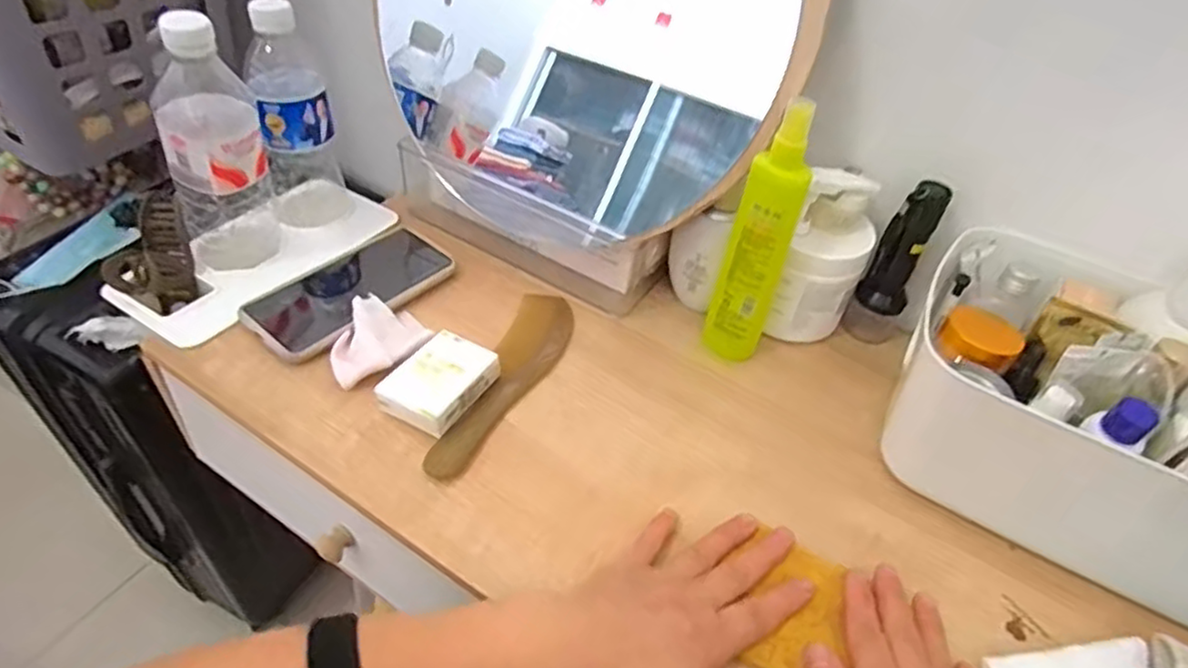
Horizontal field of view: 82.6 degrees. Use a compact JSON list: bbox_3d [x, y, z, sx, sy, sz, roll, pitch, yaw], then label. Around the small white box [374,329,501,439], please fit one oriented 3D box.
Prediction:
[{"bbox_3d":[-0.113,0.036,0.495,0.056,0.027,0.078,26,49,19],"label":"small white box"}]

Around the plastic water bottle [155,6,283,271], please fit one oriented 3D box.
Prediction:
[{"bbox_3d":[-0.299,-0.145,0.530,0.077,0.198,0.068,-16,48,-21],"label":"plastic water bottle"}]

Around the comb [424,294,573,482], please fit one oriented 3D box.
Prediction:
[{"bbox_3d":[-0.062,0.032,0.521,0.050,0.007,0.199,16,46,9],"label":"comb"}]

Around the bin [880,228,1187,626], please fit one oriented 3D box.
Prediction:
[{"bbox_3d":[0.354,0.058,0.464,0.263,0.118,0.197,25,47,18],"label":"bin"}]

